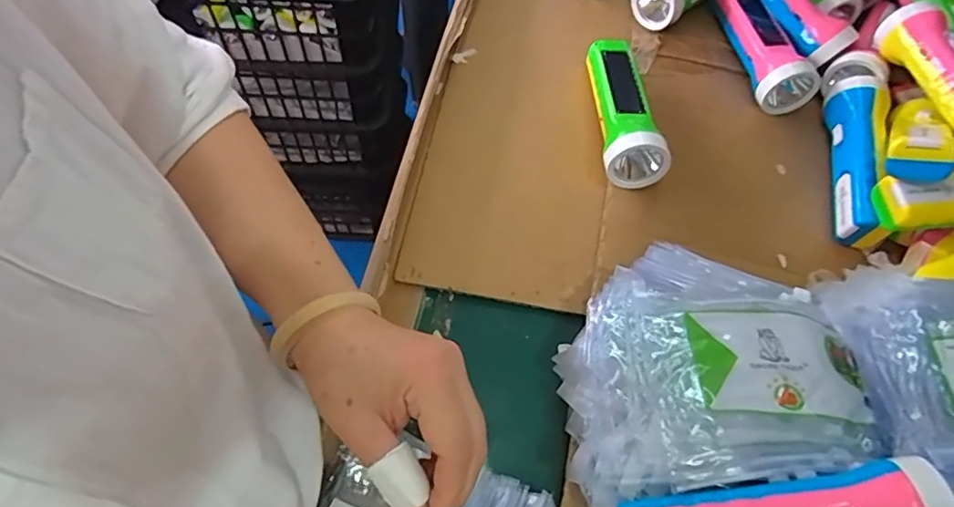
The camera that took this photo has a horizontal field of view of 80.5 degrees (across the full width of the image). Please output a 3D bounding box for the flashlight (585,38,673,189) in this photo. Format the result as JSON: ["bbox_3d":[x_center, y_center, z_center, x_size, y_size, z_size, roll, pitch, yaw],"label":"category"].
[{"bbox_3d":[0.132,-0.140,0.518,0.049,0.046,0.169,-1,62,-4],"label":"flashlight"}]

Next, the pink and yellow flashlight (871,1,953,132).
[{"bbox_3d":[0.406,-0.143,0.493,0.045,0.046,0.175,-4,62,-6],"label":"pink and yellow flashlight"}]

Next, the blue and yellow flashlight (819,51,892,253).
[{"bbox_3d":[0.346,-0.101,0.513,0.044,0.041,0.198,15,62,4],"label":"blue and yellow flashlight"}]

